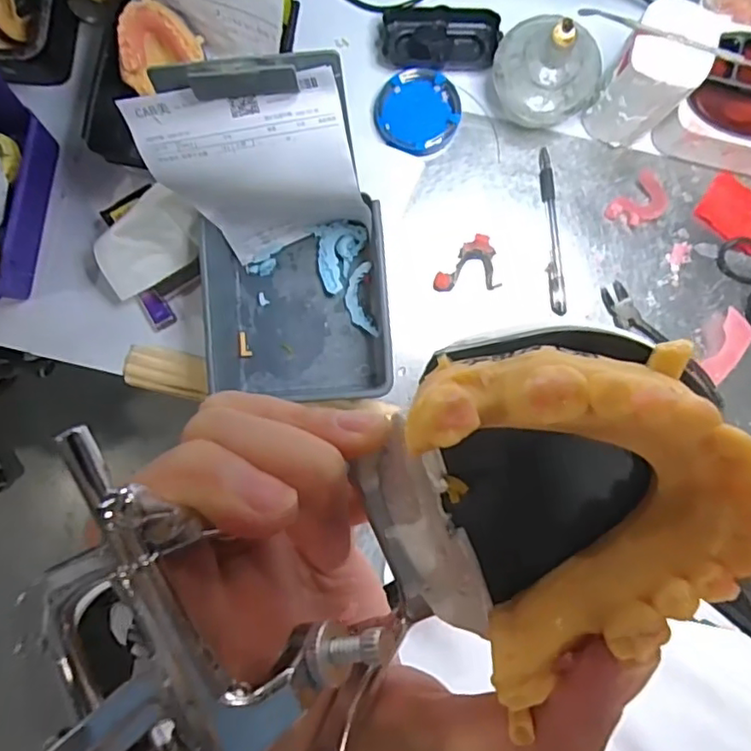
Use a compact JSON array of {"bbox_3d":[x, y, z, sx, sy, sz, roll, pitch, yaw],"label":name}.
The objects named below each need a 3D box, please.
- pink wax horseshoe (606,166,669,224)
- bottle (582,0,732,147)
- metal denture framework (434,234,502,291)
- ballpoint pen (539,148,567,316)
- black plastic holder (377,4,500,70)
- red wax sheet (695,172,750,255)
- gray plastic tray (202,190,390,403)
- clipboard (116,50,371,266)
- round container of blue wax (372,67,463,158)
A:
[{"bbox_3d":[0.254,-0.165,0.574,0.041,0.018,0.057,44,89,2],"label":"pink wax horseshoe"},{"bbox_3d":[0.231,-0.250,0.517,0.062,0.126,0.067,30,88,2],"label":"bottle"},{"bbox_3d":[0.084,-0.102,0.569,0.061,0.015,0.048,-13,88,0],"label":"metal denture framework"},{"bbox_3d":[0.168,-0.137,0.575,0.014,0.006,0.157,-5,88,1],"label":"ballpoint pen"},{"bbox_3d":[0.061,-0.315,0.572,0.110,0.021,0.051,2,88,1],"label":"black plastic holder"},{"bbox_3d":[0.348,-0.153,0.576,0.078,0.006,0.052,41,89,2],"label":"red wax sheet"},{"bbox_3d":[-0.068,-0.058,0.548,0.156,0.061,0.161,-4,88,1],"label":"gray plastic tray"},{"bbox_3d":[-0.089,-0.163,0.483,0.152,0.201,0.087,-11,88,0],"label":"clipboard"},{"bbox_3d":[0.040,-0.251,0.571,0.080,0.016,0.074,0,88,1],"label":"round container of blue wax"}]

